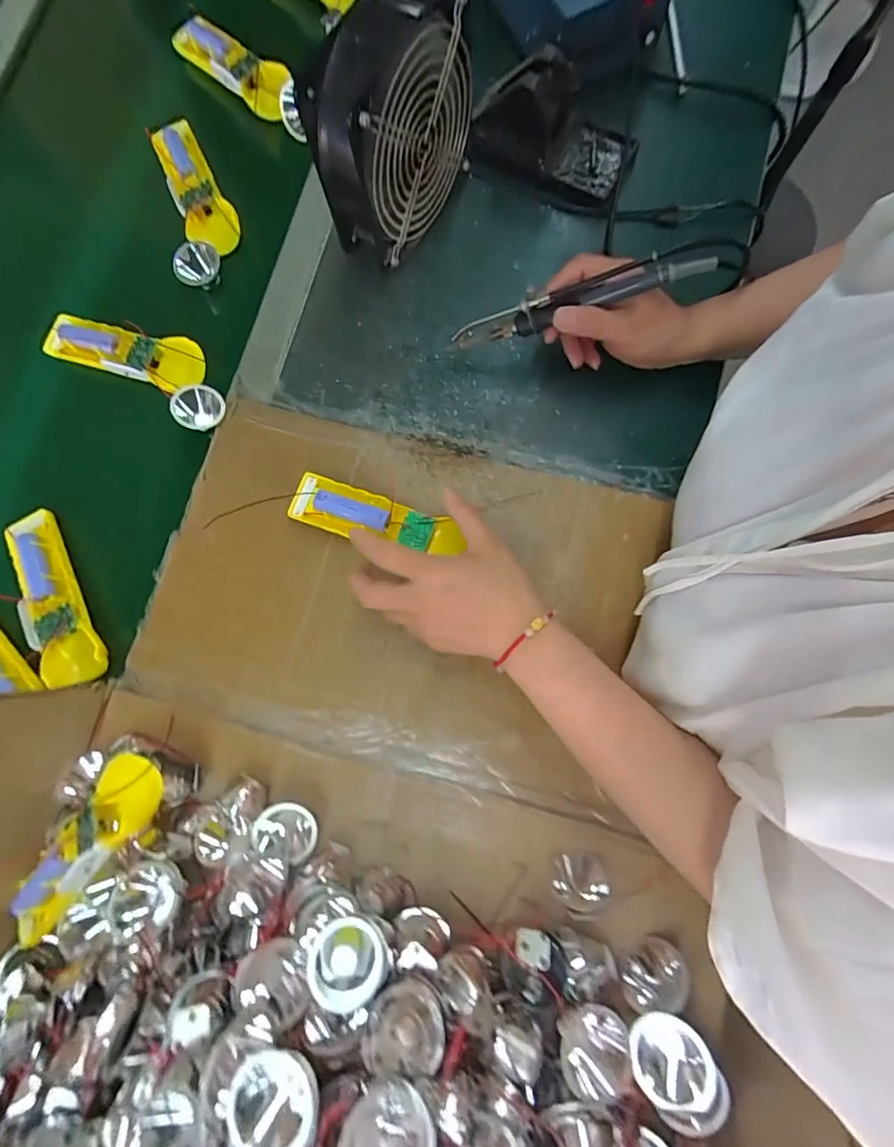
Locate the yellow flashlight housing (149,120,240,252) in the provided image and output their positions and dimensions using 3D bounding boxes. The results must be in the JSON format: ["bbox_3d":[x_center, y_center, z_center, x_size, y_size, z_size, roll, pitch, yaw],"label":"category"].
[{"bbox_3d":[-0.241,-0.369,0.453,0.048,0.025,0.131,-26,95,-4],"label":"yellow flashlight housing"}]

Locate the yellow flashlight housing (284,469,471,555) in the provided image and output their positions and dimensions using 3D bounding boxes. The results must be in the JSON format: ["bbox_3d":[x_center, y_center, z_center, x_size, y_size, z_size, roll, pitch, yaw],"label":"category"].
[{"bbox_3d":[-0.059,-0.048,0.391,0.146,0.018,0.040,16,79,10],"label":"yellow flashlight housing"}]

